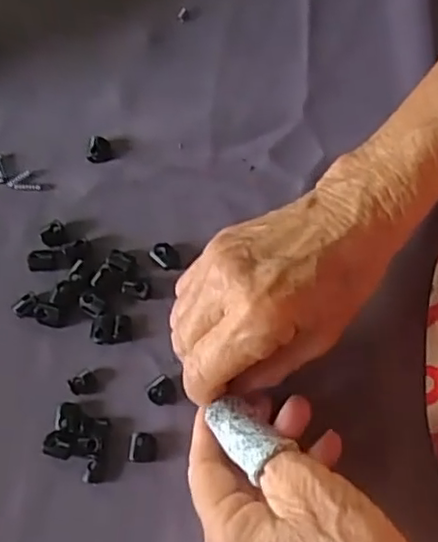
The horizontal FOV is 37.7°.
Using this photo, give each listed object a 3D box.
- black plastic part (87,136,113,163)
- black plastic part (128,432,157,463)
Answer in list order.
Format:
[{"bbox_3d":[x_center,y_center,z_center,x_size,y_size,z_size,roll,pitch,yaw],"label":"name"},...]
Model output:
[{"bbox_3d":[-0.073,-0.074,0.391,0.015,0.008,0.015,-7,70,-2],"label":"black plastic part"},{"bbox_3d":[-0.039,0.090,0.330,0.014,0.004,0.015,1,70,1],"label":"black plastic part"}]

